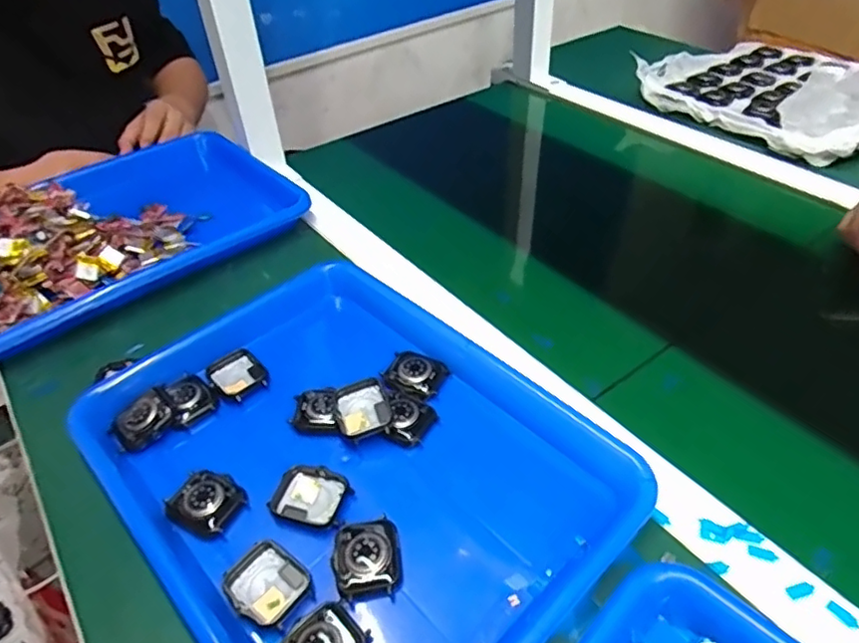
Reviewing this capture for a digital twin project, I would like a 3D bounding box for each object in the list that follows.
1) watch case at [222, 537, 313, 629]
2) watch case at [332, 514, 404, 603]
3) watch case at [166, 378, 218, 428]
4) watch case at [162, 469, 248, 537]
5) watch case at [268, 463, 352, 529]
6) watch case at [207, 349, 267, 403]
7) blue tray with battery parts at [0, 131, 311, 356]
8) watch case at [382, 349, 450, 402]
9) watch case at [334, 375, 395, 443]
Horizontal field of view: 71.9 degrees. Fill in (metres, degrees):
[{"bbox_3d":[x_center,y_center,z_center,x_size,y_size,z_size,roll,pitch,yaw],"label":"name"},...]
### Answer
[{"bbox_3d":[-0.091,0.150,0.337,0.044,0.012,0.039,29,53,31],"label":"watch case"},{"bbox_3d":[-0.036,0.137,0.343,0.038,0.011,0.044,-8,43,-3],"label":"watch case"},{"bbox_3d":[-0.182,0.057,0.447,0.032,0.015,0.041,-30,49,-25],"label":"watch case"},{"bbox_3d":[-0.143,0.119,0.384,0.041,0.021,0.039,25,51,28],"label":"watch case"},{"bbox_3d":[-0.074,0.110,0.375,0.044,0.009,0.036,8,44,14],"label":"watch case"},{"bbox_3d":[-0.149,0.042,0.460,0.038,0.012,0.042,-30,48,-24],"label":"watch case"},{"bbox_3d":[-0.315,-0.099,0.606,0.341,0.060,0.244,-33,50,-27],"label":"blue tray with battery parts"},{"bbox_3d":[-0.011,0.040,0.451,0.041,0.014,0.039,20,48,25],"label":"watch case"},{"bbox_3d":[-0.046,0.063,0.418,0.038,0.018,0.041,-20,45,-16],"label":"watch case"}]

